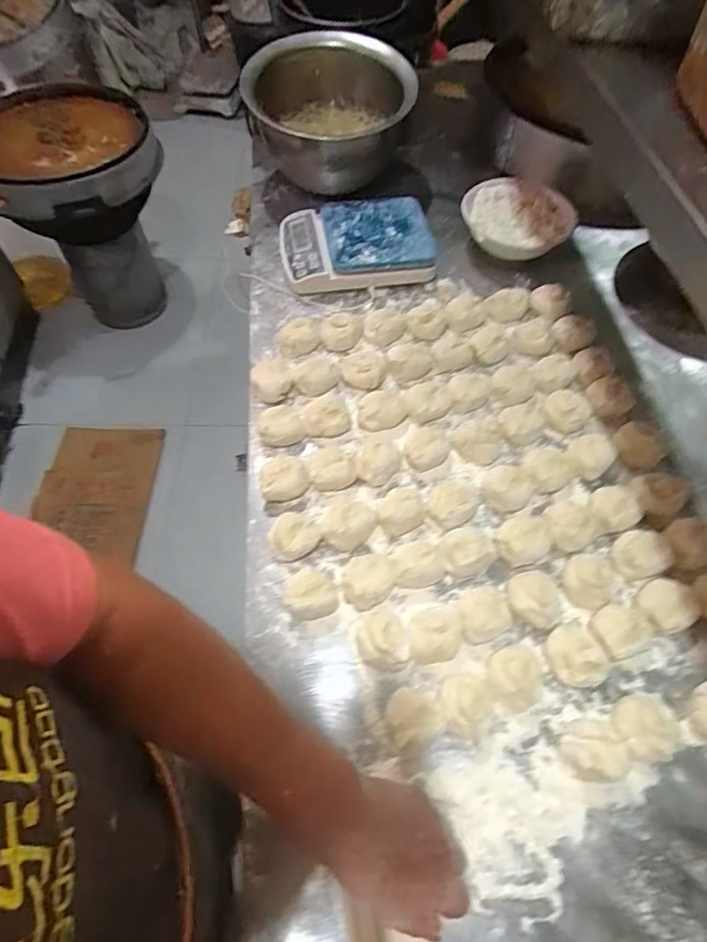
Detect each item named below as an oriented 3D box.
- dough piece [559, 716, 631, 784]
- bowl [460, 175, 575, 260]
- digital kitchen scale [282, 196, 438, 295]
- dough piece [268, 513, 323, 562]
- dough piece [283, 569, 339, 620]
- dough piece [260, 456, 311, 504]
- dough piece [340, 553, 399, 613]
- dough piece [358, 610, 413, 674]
[{"bbox_3d":[0.204,0.239,0.443,0.050,0.037,0.049,0,59,0],"label":"dough piece"},{"bbox_3d":[0.242,-0.371,0.770,0.157,0.069,0.120,25,62,14],"label":"bowl"},{"bbox_3d":[0.001,-0.331,0.766,0.213,0.061,0.142,-8,60,-5],"label":"digital kitchen scale"},{"bbox_3d":[-0.062,0.067,0.548,0.056,0.032,0.048,-11,60,-7],"label":"dough piece"},{"bbox_3d":[-0.042,0.122,0.518,0.051,0.034,0.045,-7,59,-4],"label":"dough piece"},{"bbox_3d":[-0.078,0.007,0.584,0.055,0.031,0.049,-10,60,-6],"label":"dough piece"},{"bbox_3d":[0.015,0.109,0.522,0.054,0.042,0.050,0,59,0],"label":"dough piece"},{"bbox_3d":[0.028,0.159,0.490,0.047,0.047,0.056,-7,60,-5],"label":"dough piece"}]

